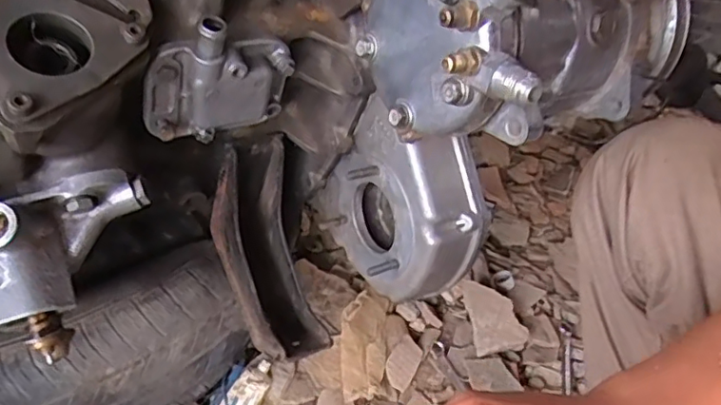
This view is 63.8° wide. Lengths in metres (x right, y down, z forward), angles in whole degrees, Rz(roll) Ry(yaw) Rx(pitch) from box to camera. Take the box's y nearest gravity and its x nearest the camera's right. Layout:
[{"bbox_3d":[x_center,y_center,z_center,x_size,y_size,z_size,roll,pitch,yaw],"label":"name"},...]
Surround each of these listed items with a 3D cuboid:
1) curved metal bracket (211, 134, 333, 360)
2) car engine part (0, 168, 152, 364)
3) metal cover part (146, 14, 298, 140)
[{"bbox_3d":[-0.091,0.061,0.573,0.078,0.167,0.178,-16,52,-18],"label":"curved metal bracket"},{"bbox_3d":[-0.258,0.062,0.404,0.232,0.089,0.085,-29,56,-8],"label":"car engine part"},{"bbox_3d":[-0.107,-0.091,0.439,0.112,0.102,0.031,-19,53,-20],"label":"metal cover part"}]

